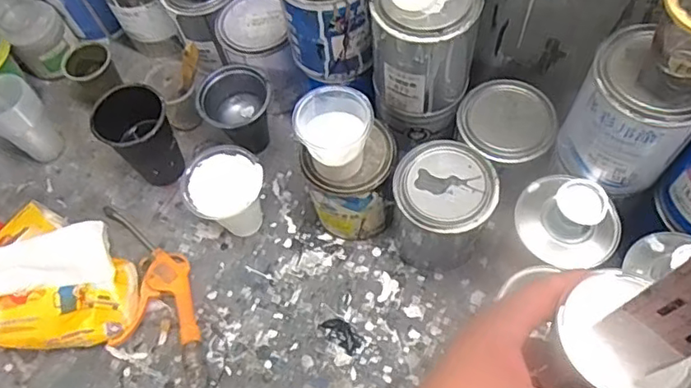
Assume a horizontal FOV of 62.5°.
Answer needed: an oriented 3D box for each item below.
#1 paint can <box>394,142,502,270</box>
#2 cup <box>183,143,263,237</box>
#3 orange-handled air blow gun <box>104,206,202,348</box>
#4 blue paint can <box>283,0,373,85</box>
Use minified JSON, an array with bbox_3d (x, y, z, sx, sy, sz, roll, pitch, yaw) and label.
[{"bbox_3d":[0.109,0.020,0.657,0.103,0.137,0.101,-2,63,3],"label":"paint can"},{"bbox_3d":[-0.142,0.007,0.702,0.087,0.117,0.091,-2,63,3],"label":"cup"},{"bbox_3d":[-0.244,0.096,0.707,0.098,0.027,0.205,-14,63,-3],"label":"orange-handled air blow gun"},{"bbox_3d":[-0.018,-0.208,0.638,0.099,0.134,0.102,-2,63,3],"label":"blue paint can"}]

